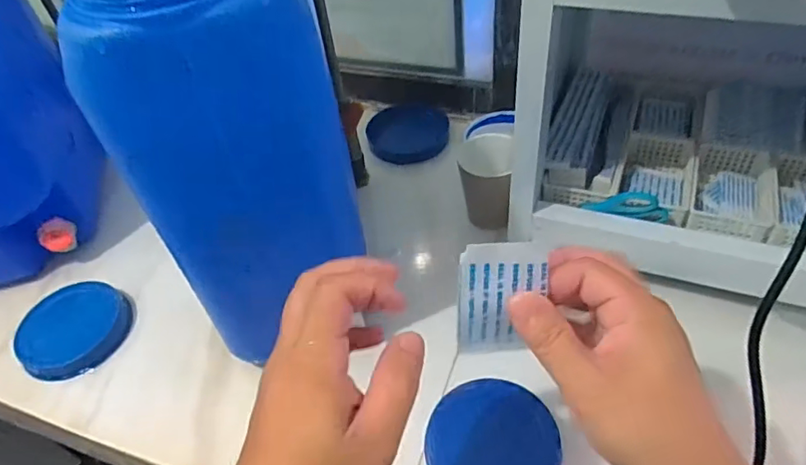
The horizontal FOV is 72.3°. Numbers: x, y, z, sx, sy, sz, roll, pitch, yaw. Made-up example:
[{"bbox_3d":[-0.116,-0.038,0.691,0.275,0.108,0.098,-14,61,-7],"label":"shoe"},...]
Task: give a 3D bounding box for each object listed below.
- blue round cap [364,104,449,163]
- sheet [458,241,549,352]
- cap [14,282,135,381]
[{"bbox_3d":[0.007,-0.155,0.834,0.120,0.028,0.120,-3,47,4],"label":"blue round cap"},{"bbox_3d":[0.056,0.040,0.319,0.047,0.074,0.010,-1,30,2],"label":"sheet"},{"bbox_3d":[-0.387,0.112,0.643,0.110,0.026,0.117,-3,47,4],"label":"cap"}]

